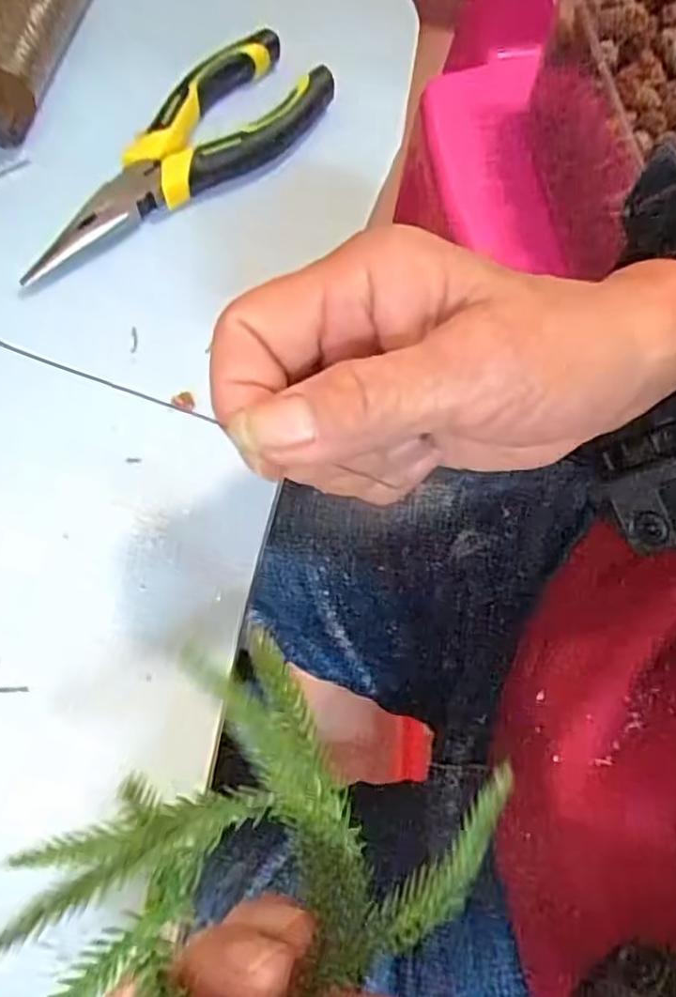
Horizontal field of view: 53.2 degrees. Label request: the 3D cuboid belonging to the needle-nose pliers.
[{"bbox_3d":[-0.069,-0.143,0.285,0.150,0.024,0.060,-36,75,-15],"label":"needle-nose pliers"}]

